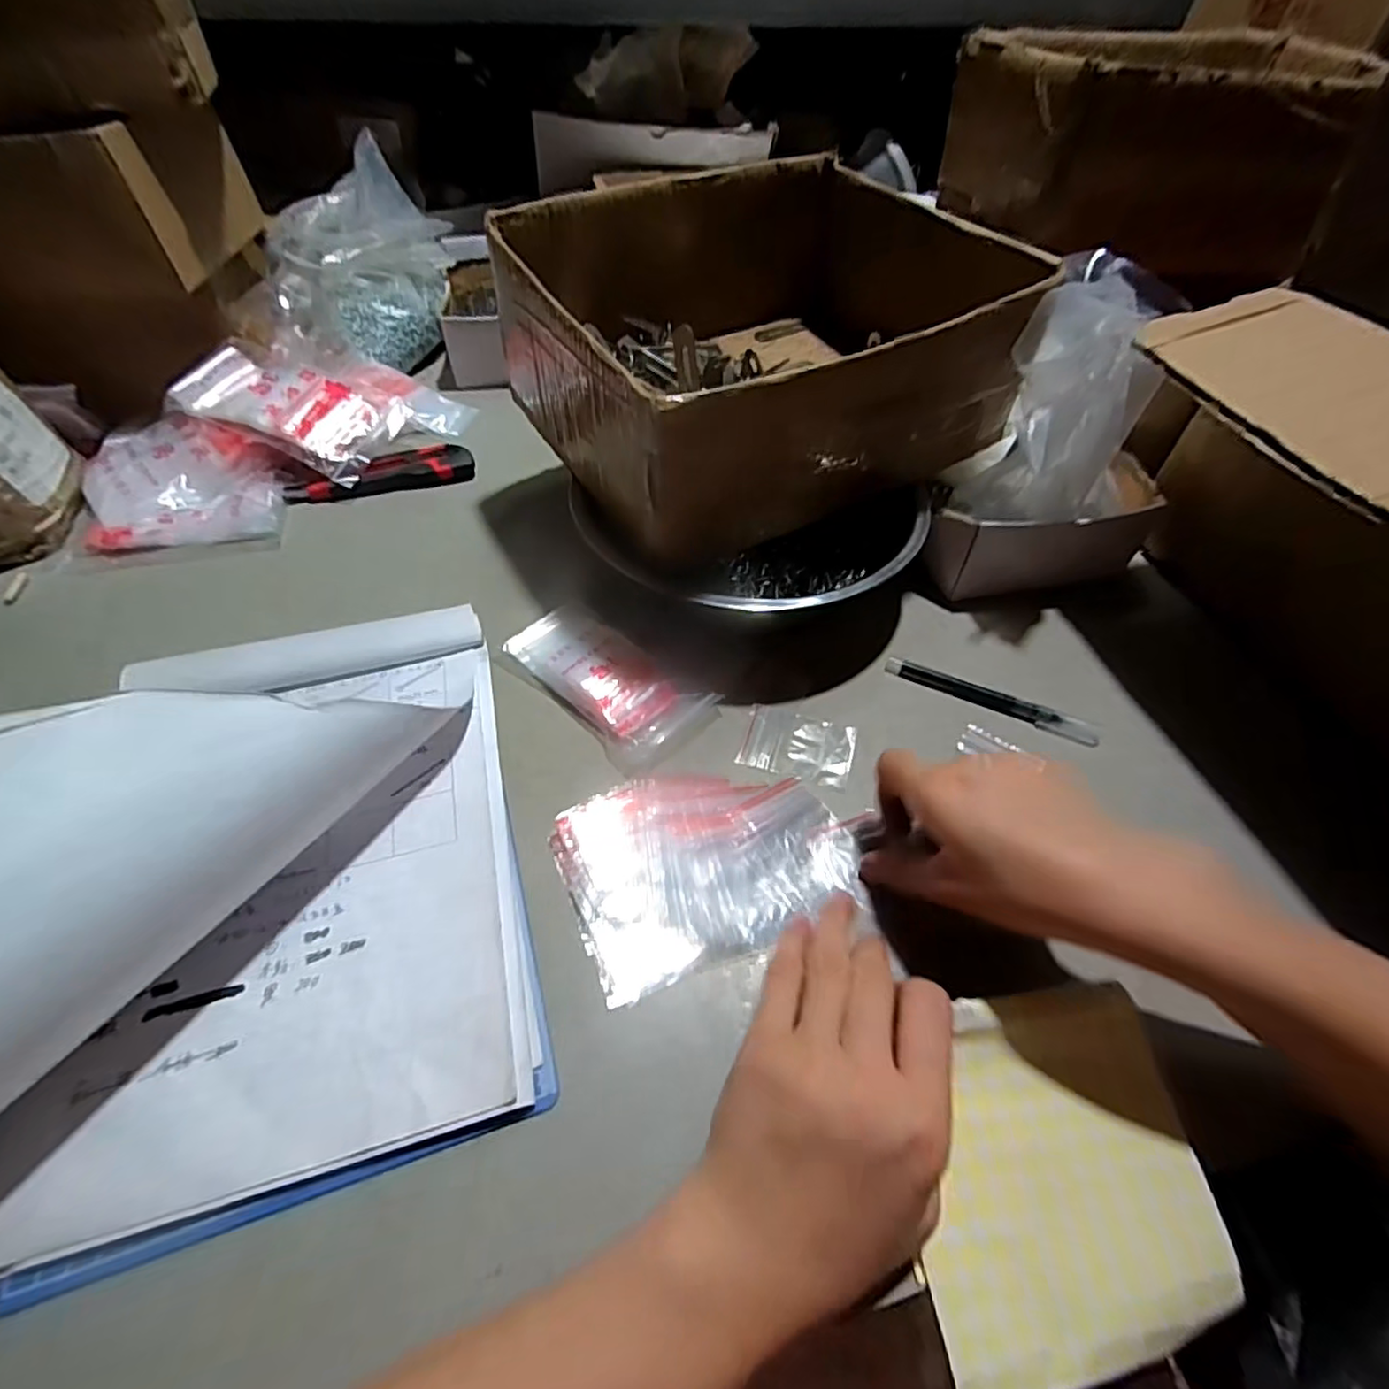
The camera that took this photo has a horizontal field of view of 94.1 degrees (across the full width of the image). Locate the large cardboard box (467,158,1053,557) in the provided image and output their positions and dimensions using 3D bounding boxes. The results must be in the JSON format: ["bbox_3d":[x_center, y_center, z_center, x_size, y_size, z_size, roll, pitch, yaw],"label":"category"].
[{"bbox_3d":[0.046,-0.253,0.468,0.310,0.129,0.268,-24,56,-20],"label":"large cardboard box"}]

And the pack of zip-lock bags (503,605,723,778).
[{"bbox_3d":[-0.059,-0.014,0.435,0.074,0.019,0.145,-36,60,-27],"label":"pack of zip-lock bags"}]

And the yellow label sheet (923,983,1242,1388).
[{"bbox_3d":[0.149,0.196,0.265,0.119,0.022,0.127,-4,51,-5],"label":"yellow label sheet"}]

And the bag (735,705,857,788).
[{"bbox_3d":[0.066,0.032,0.413,0.068,0.004,0.048,13,52,9],"label":"bag"}]

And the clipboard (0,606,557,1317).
[{"bbox_3d":[-0.207,0.055,0.301,0.223,0.107,0.302,-12,54,-14],"label":"clipboard"}]

